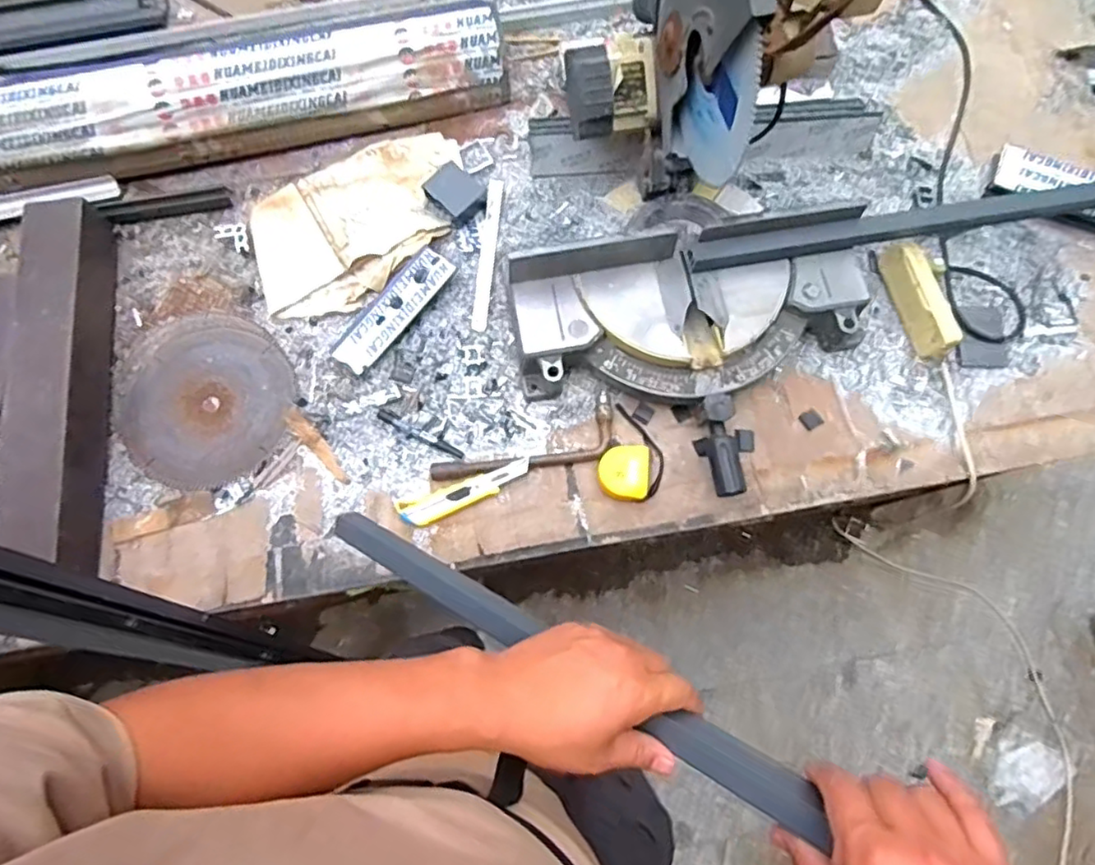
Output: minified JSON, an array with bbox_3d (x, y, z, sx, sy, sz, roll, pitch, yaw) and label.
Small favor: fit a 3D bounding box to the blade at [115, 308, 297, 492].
[{"bbox_3d":[-0.489,-0.052,0.911,0.259,0.007,0.242,-1,72,2],"label":"blade"}]

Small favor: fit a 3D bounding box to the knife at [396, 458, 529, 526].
[{"bbox_3d":[-0.109,0.084,0.857,0.179,0.018,0.041,-19,77,-6],"label":"knife"}]

